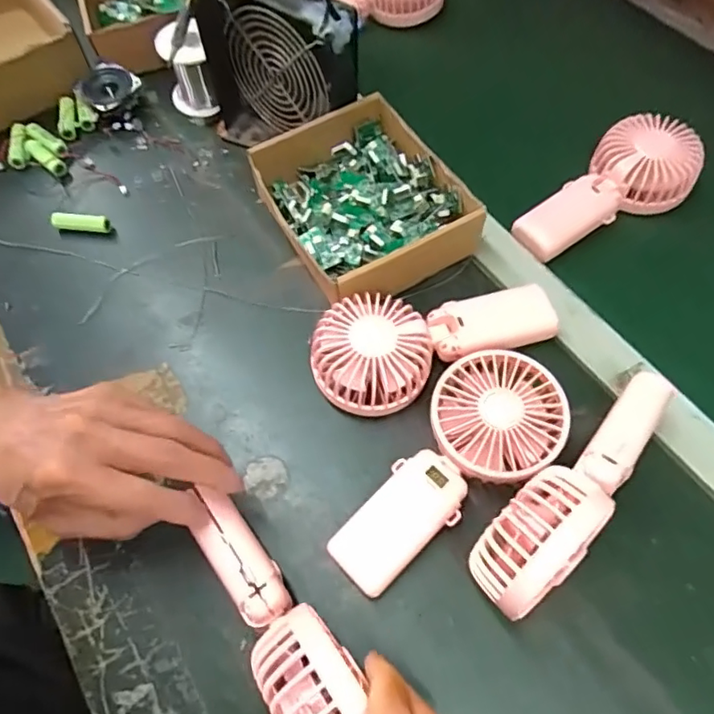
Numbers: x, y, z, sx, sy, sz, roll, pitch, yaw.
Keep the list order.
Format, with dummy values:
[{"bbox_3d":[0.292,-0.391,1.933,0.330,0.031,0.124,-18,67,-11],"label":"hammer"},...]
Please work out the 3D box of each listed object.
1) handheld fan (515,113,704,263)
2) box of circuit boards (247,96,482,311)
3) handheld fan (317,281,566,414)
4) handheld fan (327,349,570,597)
[{"bbox_3d":[0.222,-0.150,0.498,0.177,0.038,0.081,-34,64,-1],"label":"handheld fan"},{"bbox_3d":[0.002,-0.133,0.477,0.150,0.053,0.172,-28,63,-12],"label":"box of circuit boards"},{"bbox_3d":[0.053,-0.021,0.420,0.185,0.046,0.085,-23,62,-9],"label":"handheld fan"},{"bbox_3d":[0.063,0.078,0.369,0.087,0.048,0.183,36,69,21],"label":"handheld fan"}]

